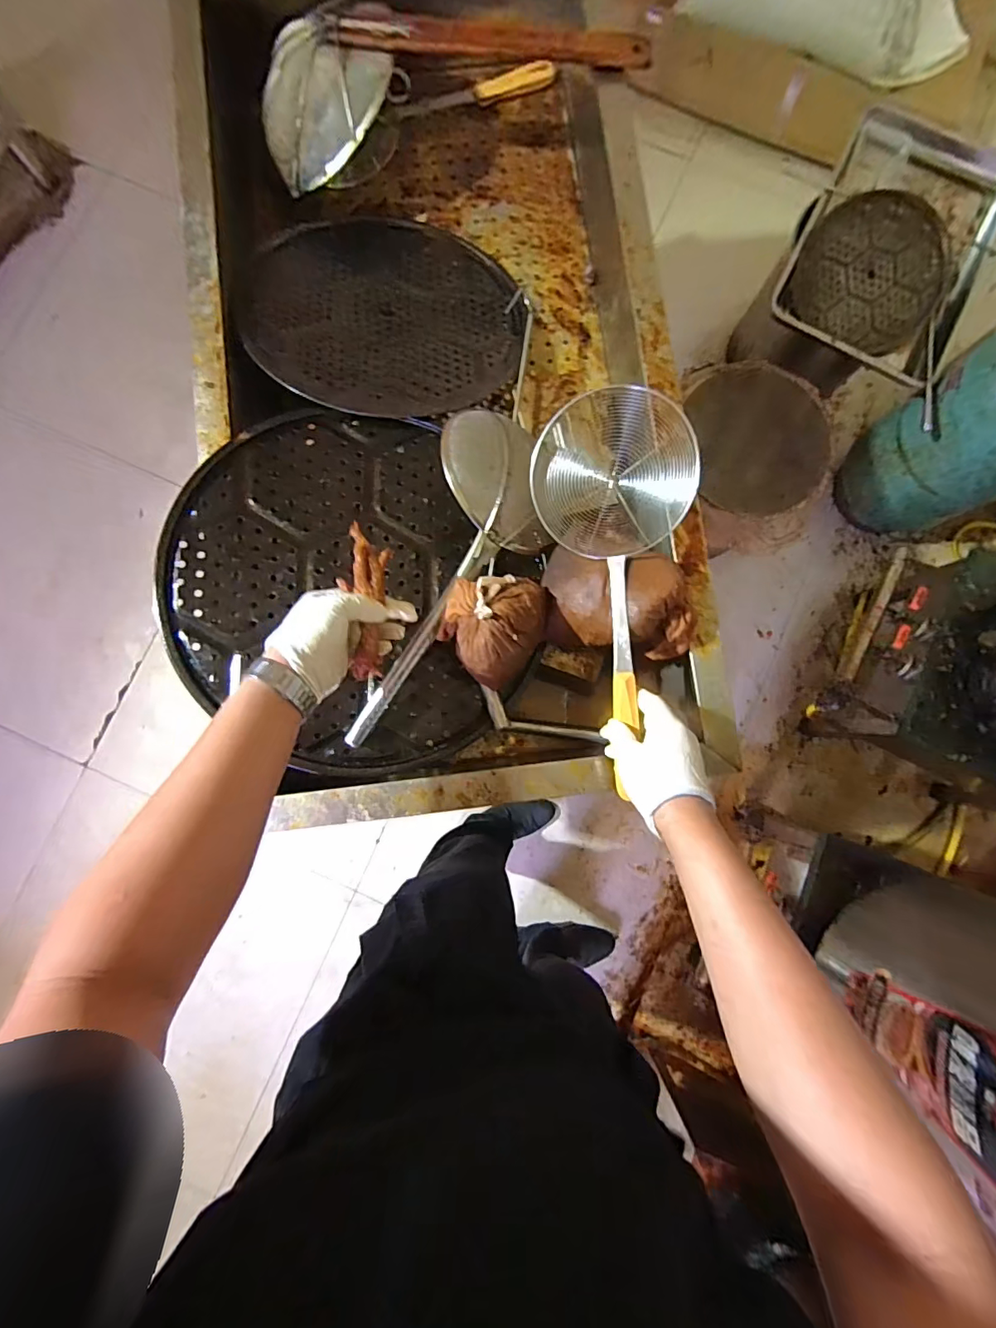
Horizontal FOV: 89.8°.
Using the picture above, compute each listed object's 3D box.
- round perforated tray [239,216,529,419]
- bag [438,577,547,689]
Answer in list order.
[{"bbox_3d":[-0.153,-0.507,0.716,0.373,0.017,0.380,3,69,-7],"label":"round perforated tray"},{"bbox_3d":[-0.005,-0.046,0.555,0.106,0.090,0.118,36,85,3],"label":"bag"}]

